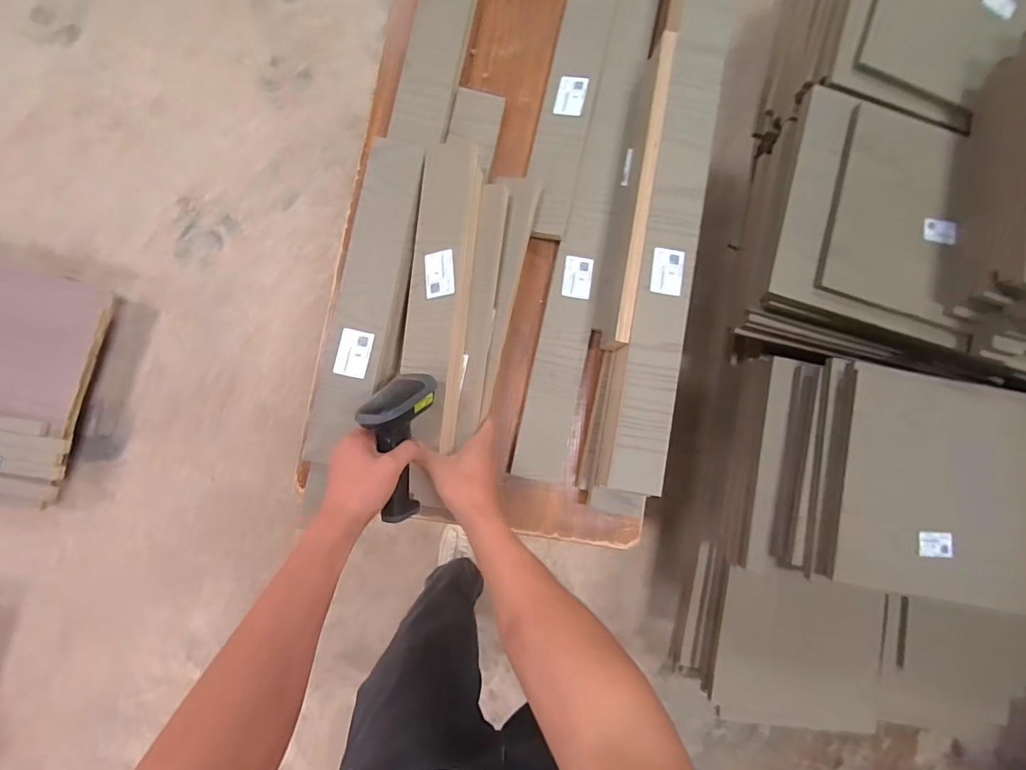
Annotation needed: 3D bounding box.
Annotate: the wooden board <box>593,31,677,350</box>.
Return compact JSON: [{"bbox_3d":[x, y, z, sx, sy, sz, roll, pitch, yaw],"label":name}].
[{"bbox_3d":[0.168,-0.268,0.644,0.025,0.081,0.432,10,86,-5],"label":"wooden board"}]

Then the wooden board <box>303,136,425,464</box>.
[{"bbox_3d":[-0.191,-0.114,0.616,0.089,0.025,0.427,11,88,-9],"label":"wooden board"}]

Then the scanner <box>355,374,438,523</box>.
[{"bbox_3d":[-0.133,0.071,0.516,0.077,0.060,0.165,4,92,-9],"label":"scanner"}]

